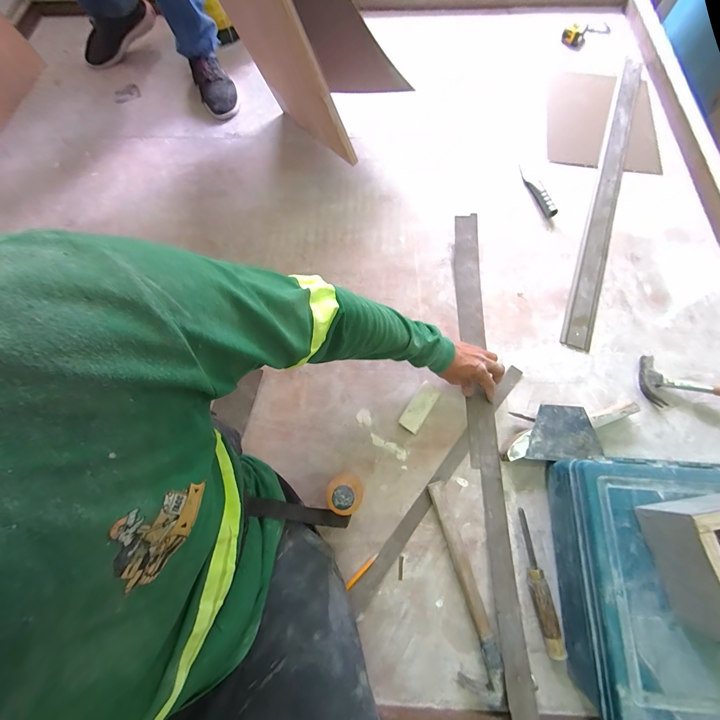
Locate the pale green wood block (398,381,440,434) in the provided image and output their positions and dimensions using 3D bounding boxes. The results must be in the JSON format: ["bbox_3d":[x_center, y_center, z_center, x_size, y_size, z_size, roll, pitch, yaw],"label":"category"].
[{"bbox_3d":[0.119,0.092,0.624,0.040,0.019,0.100,34,75,12],"label":"pale green wood block"}]

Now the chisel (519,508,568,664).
[{"bbox_3d":[0.294,0.361,0.526,0.029,0.032,0.203,-6,71,-1],"label":"chisel"}]

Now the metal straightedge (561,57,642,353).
[{"bbox_3d":[0.638,-0.459,0.815,0.060,0.009,0.980,21,73,8],"label":"metal straightedge"}]

